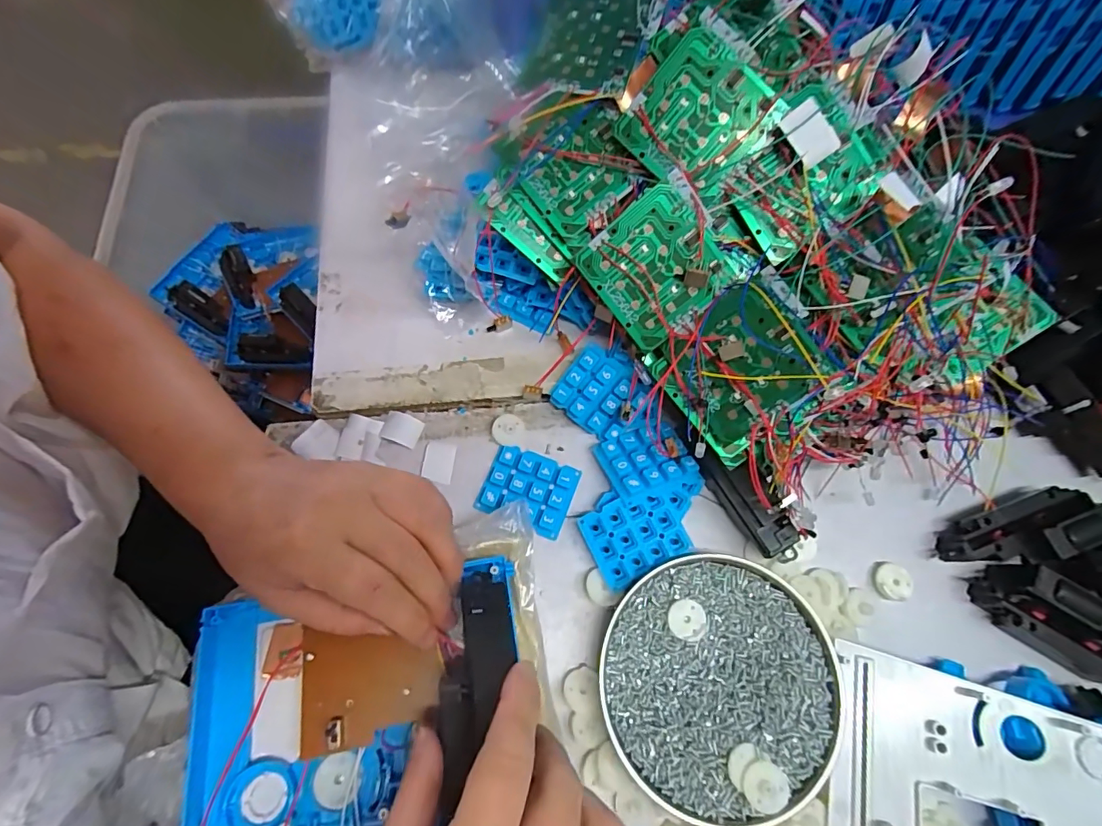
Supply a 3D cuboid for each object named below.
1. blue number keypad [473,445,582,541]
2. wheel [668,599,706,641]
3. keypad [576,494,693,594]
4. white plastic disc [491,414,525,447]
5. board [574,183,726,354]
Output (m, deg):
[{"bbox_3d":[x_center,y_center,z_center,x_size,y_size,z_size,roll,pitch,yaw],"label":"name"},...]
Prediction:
[{"bbox_3d":[-0.015,0.051,0.330,0.059,0.014,0.049,20,76,8],"label":"blue number keypad"},{"bbox_3d":[0.082,0.125,0.295,0.022,0.004,0.022,-1,74,2],"label":"wheel"},{"bbox_3d":[0.054,0.078,0.310,0.059,0.010,0.048,-23,75,-5],"label":"keypad"},{"bbox_3d":[-0.030,0.012,0.341,0.021,0.006,0.022,-1,74,2],"label":"white plastic disc"},{"bbox_3d":[0.061,-0.082,0.282,0.069,0.006,0.072,-40,100,14],"label":"board"}]

